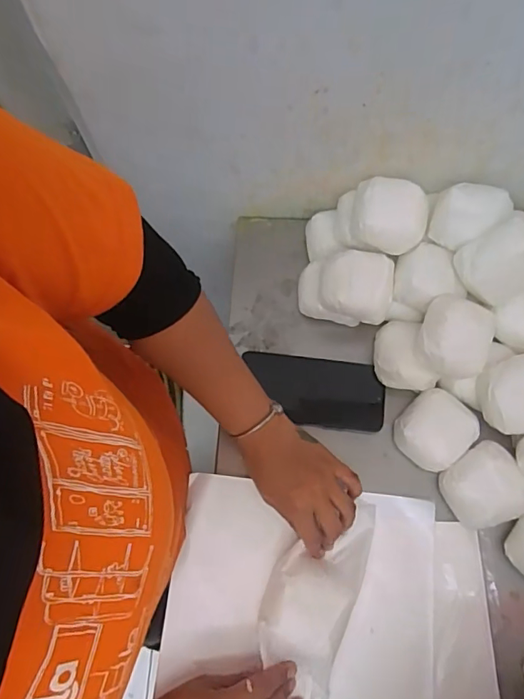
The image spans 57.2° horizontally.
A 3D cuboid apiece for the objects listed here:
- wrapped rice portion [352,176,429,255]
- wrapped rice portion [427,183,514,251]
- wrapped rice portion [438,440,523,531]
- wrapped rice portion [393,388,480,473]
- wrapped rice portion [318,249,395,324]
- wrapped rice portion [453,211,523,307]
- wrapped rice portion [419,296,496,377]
[{"bbox_3d":[0.143,-0.153,0.532,0.082,0.043,0.067,12,74,5],"label":"wrapped rice portion"},{"bbox_3d":[0.220,-0.148,0.521,0.066,0.046,0.062,0,73,1],"label":"wrapped rice portion"},{"bbox_3d":[0.237,0.146,0.511,0.081,0.056,0.077,-27,74,-7],"label":"wrapped rice portion"},{"bbox_3d":[0.191,0.091,0.533,0.078,0.038,0.081,41,78,12],"label":"wrapped rice portion"},{"bbox_3d":[0.108,-0.073,0.549,0.081,0.042,0.073,5,73,3],"label":"wrapped rice portion"},{"bbox_3d":[0.253,-0.093,0.498,0.084,0.047,0.069,-24,74,-6],"label":"wrapped rice portion"},{"bbox_3d":[0.210,-0.012,0.512,0.077,0.050,0.077,0,73,1],"label":"wrapped rice portion"}]

